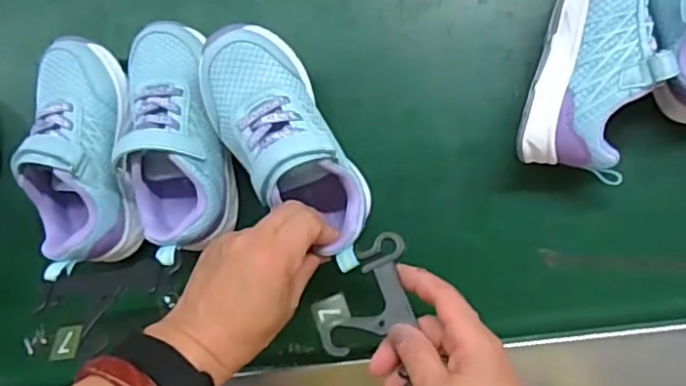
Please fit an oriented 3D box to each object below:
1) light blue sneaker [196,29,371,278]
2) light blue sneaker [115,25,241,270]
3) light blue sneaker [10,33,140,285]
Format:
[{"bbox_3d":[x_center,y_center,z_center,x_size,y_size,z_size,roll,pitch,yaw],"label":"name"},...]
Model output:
[{"bbox_3d":[-0.032,-0.030,0.409,0.066,0.069,0.166,-34,96,7],"label":"light blue sneaker"},{"bbox_3d":[-0.123,-0.039,0.450,0.067,0.065,0.165,-10,89,8],"label":"light blue sneaker"},{"bbox_3d":[-0.189,-0.028,0.456,0.065,0.079,0.164,-6,90,8],"label":"light blue sneaker"}]

